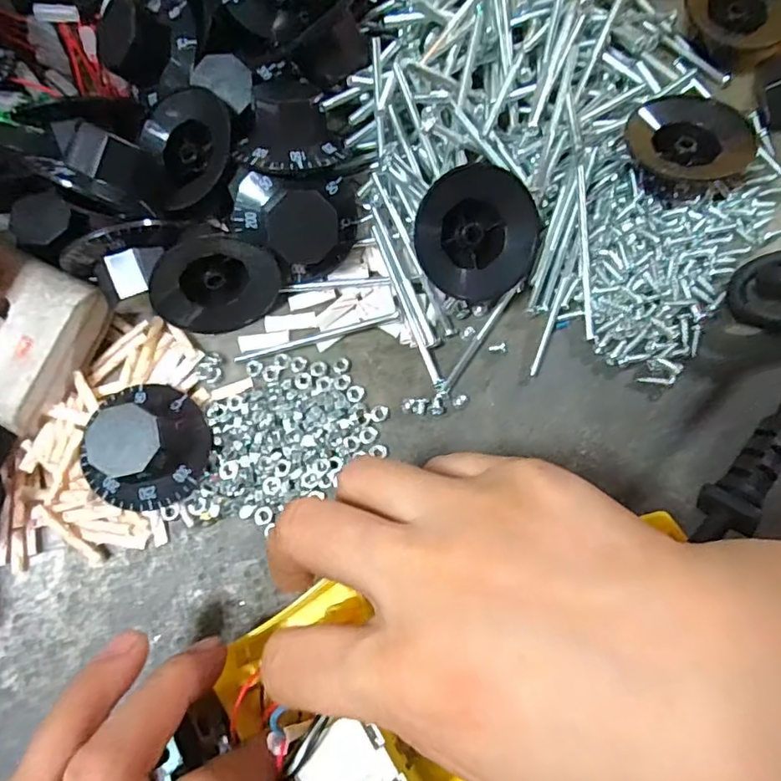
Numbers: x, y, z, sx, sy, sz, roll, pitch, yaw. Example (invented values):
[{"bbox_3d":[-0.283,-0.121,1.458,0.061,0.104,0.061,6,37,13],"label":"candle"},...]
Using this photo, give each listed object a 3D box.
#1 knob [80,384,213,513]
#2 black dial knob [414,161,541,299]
[{"bbox_3d":[-0.093,0.020,0.211,0.044,0.029,0.047,3,78,1],"label":"knob"},{"bbox_3d":[0.033,-0.061,0.218,0.046,0.013,0.050,-6,119,-10],"label":"black dial knob"}]

